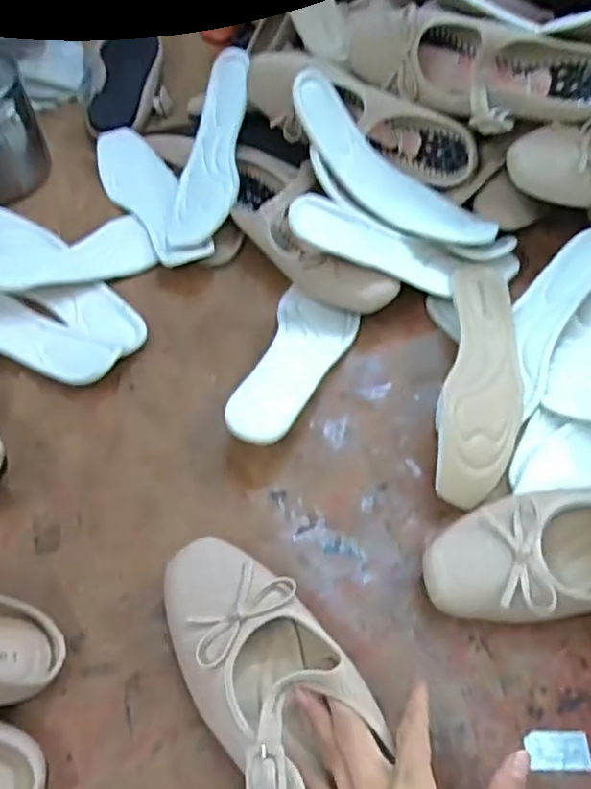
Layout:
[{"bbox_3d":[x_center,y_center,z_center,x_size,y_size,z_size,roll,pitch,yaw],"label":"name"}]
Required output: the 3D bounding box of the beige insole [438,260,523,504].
[{"bbox_3d":[0.155,-0.020,0.527,0.073,0.024,0.231,18,61,-8],"label":"beige insole"}]

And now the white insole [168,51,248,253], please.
[{"bbox_3d":[-0.086,-0.252,0.658,0.068,0.038,0.238,7,72,6],"label":"white insole"}]

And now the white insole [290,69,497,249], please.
[{"bbox_3d":[0.082,-0.204,0.587,0.222,0.029,0.065,41,65,-2],"label":"white insole"}]

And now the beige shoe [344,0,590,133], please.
[{"bbox_3d":[0.156,-0.288,0.560,0.244,0.066,0.073,23,61,15],"label":"beige shoe"}]

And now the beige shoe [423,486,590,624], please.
[{"bbox_3d":[0.209,0.099,0.429,0.236,0.061,0.083,-12,58,-3],"label":"beige shoe"}]

